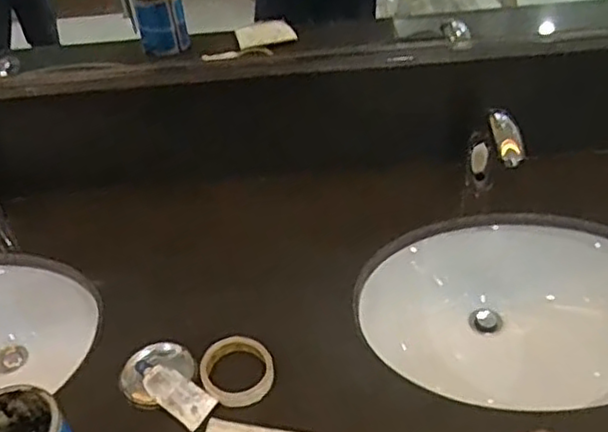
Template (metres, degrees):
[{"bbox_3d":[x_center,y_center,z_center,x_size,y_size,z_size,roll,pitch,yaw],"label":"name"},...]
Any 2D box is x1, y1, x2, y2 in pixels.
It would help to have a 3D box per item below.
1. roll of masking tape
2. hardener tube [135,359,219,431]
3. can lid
[{"bbox_3d":[-0.081,0.190,0.819,0.088,0.023,0.088,-3,41,2],"label":"roll of masking tape"},{"bbox_3d":[-0.162,0.210,0.811,0.118,0.015,0.046,28,51,31],"label":"hardener tube"},{"bbox_3d":[-0.183,0.196,0.837,0.092,0.017,0.082,-31,57,-27],"label":"can lid"}]

